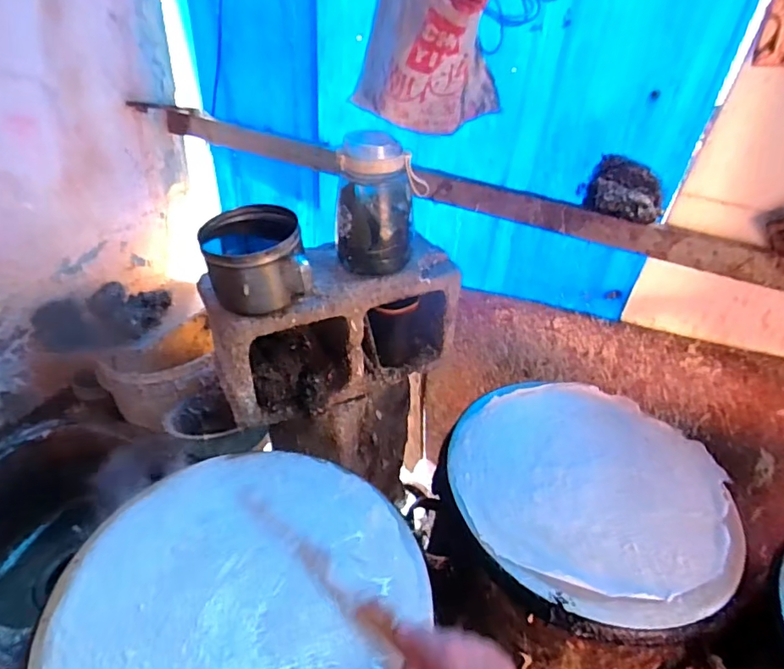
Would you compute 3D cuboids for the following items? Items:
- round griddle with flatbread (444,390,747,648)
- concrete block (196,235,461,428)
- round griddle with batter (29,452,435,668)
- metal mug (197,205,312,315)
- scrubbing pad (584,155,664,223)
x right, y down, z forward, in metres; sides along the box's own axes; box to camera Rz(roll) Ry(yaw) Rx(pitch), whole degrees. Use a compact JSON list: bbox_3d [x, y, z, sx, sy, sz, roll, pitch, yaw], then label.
[{"bbox_3d":[0.265,0.200,0.695,0.363,0.036,0.363,3,37,-3],"label":"round griddle with flatbread"},{"bbox_3d":[-0.095,-0.023,0.849,0.374,0.194,0.184,-19,43,-28],"label":"concrete block"},{"bbox_3d":[-0.150,0.266,0.525,0.350,0.031,0.359,3,37,-2],"label":"round griddle with batter"},{"bbox_3d":[-0.181,-0.095,0.696,0.132,0.109,0.116,-5,38,-14],"label":"metal mug"},{"bbox_3d":[0.356,-0.218,0.781,0.113,0.072,0.056,14,38,11],"label":"scrubbing pad"}]

